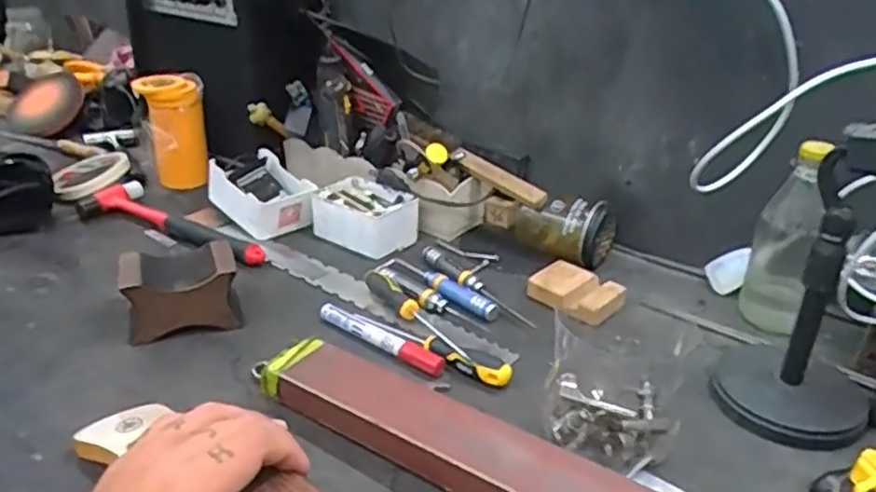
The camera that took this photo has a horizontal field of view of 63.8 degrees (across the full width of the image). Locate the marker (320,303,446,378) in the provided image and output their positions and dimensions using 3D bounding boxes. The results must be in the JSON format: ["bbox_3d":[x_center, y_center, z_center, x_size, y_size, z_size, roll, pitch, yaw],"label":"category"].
[{"bbox_3d":[-0.047,0.080,0.603,0.130,0.020,0.021,21,33,33],"label":"marker"}]

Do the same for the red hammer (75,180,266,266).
[{"bbox_3d":[-0.299,-0.024,0.777,0.274,0.032,0.070,21,33,33],"label":"red hammer"}]

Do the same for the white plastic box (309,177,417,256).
[{"bbox_3d":[-0.081,-0.032,0.774,0.102,0.049,0.072,20,33,32],"label":"white plastic box"}]

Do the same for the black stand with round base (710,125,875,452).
[{"bbox_3d":[0.270,0.023,0.498,0.106,0.226,0.100,20,33,32],"label":"black stand with round base"}]

